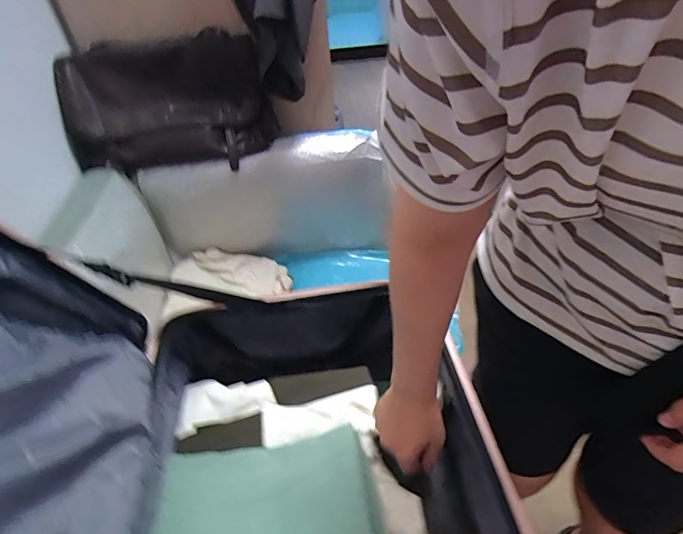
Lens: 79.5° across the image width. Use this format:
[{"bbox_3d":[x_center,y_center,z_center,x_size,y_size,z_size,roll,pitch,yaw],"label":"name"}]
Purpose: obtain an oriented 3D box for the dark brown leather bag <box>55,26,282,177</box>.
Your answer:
[{"bbox_3d":[-0.342,-0.328,0.823,0.384,0.210,0.167,-10,43,-6],"label":"dark brown leather bag"}]

